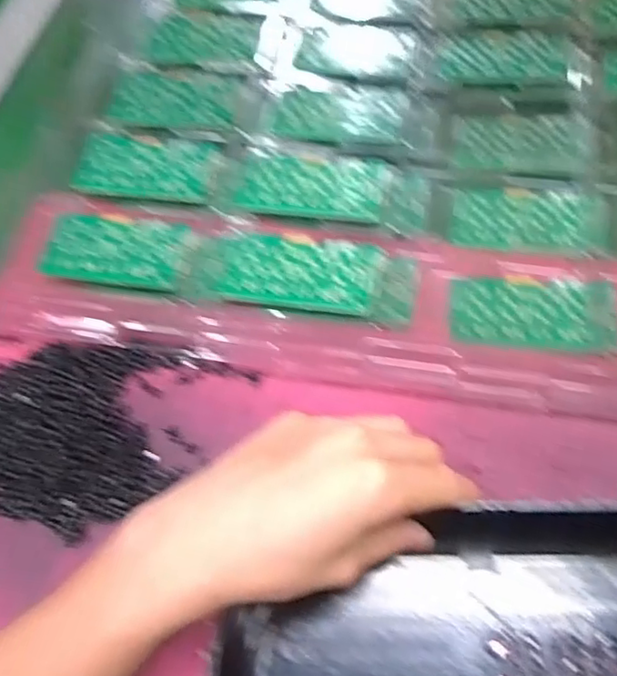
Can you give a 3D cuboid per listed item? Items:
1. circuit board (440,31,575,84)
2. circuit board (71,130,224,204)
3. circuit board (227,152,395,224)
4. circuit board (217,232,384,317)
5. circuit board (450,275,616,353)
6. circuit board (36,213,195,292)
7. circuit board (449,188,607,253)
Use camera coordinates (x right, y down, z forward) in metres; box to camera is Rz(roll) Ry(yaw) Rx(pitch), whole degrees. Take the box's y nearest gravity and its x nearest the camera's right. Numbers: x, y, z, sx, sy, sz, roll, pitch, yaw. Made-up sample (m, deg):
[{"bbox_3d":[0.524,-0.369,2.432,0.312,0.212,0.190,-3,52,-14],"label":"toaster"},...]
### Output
[{"bbox_3d":[0.147,-0.207,0.466,0.090,0.008,0.052,13,64,10],"label":"circuit board"},{"bbox_3d":[-0.112,-0.118,0.435,0.099,0.004,0.052,10,63,9],"label":"circuit board"},{"bbox_3d":[0.003,-0.101,0.418,0.097,0.006,0.051,10,63,9],"label":"circuit board"},{"bbox_3d":[-0.006,-0.040,0.384,0.093,0.009,0.050,10,63,9],"label":"circuit board"},{"bbox_3d":[0.133,-0.016,0.375,0.092,0.010,0.046,6,63,7],"label":"circuit board"},{"bbox_3d":[-0.123,-0.057,0.404,0.091,0.005,0.051,10,63,9],"label":"circuit board"},{"bbox_3d":[0.142,-0.076,0.410,0.094,0.008,0.050,8,63,8],"label":"circuit board"}]

